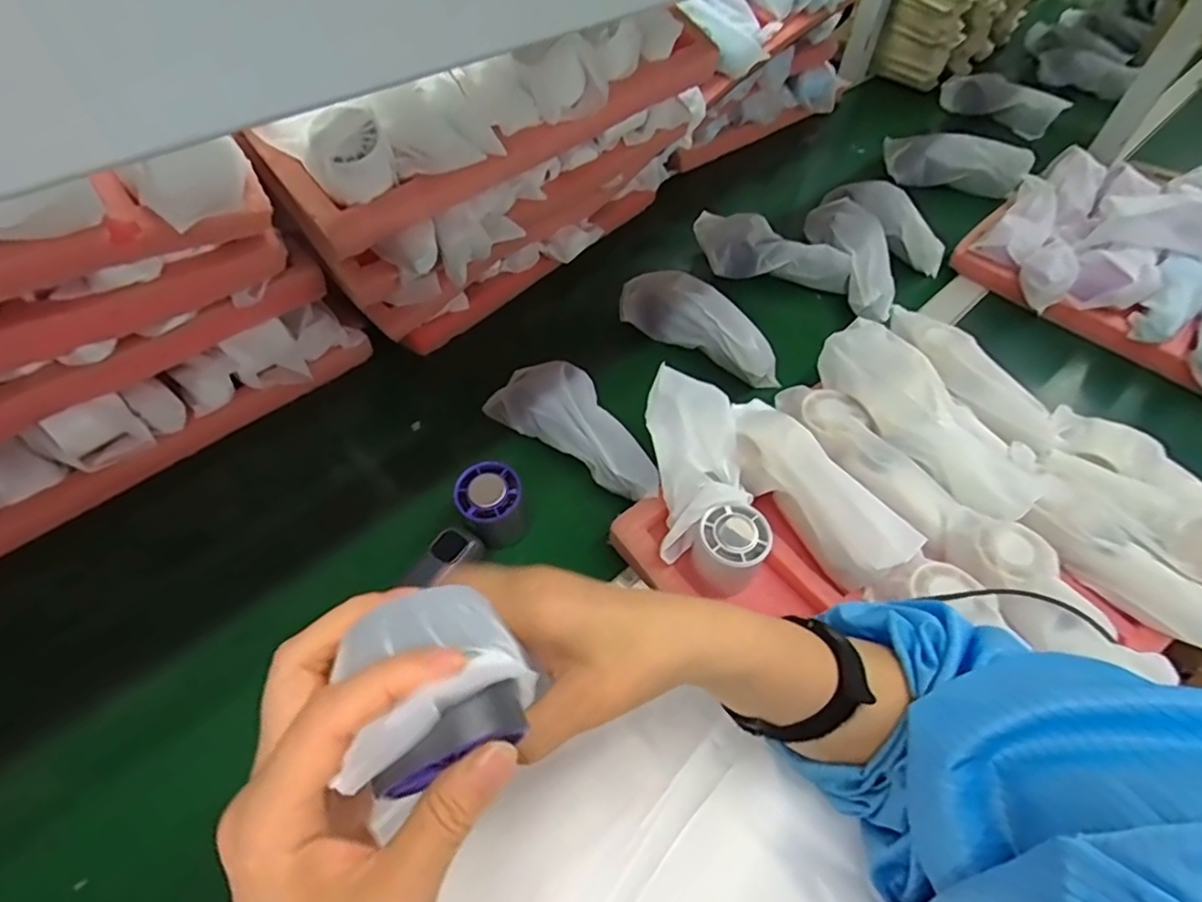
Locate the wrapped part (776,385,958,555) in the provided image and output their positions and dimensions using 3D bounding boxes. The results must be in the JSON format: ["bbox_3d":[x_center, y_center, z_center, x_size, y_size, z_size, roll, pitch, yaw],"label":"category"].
[{"bbox_3d":[0.222,0.003,0.527,0.053,0.030,0.179,-27,58,-23],"label":"wrapped part"}]

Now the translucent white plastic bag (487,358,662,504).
[{"bbox_3d":[-0.013,-0.025,0.571,0.182,0.038,0.070,32,56,19],"label":"translucent white plastic bag"}]

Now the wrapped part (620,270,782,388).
[{"bbox_3d":[0.107,-0.136,0.665,0.186,0.057,0.056,34,57,21],"label":"wrapped part"}]

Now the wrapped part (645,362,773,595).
[{"bbox_3d":[0.082,0.018,0.507,0.075,0.055,0.171,0,52,-5],"label":"wrapped part"}]

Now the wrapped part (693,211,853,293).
[{"bbox_3d":[0.206,-0.241,0.758,0.189,0.057,0.053,18,53,10],"label":"wrapped part"}]

